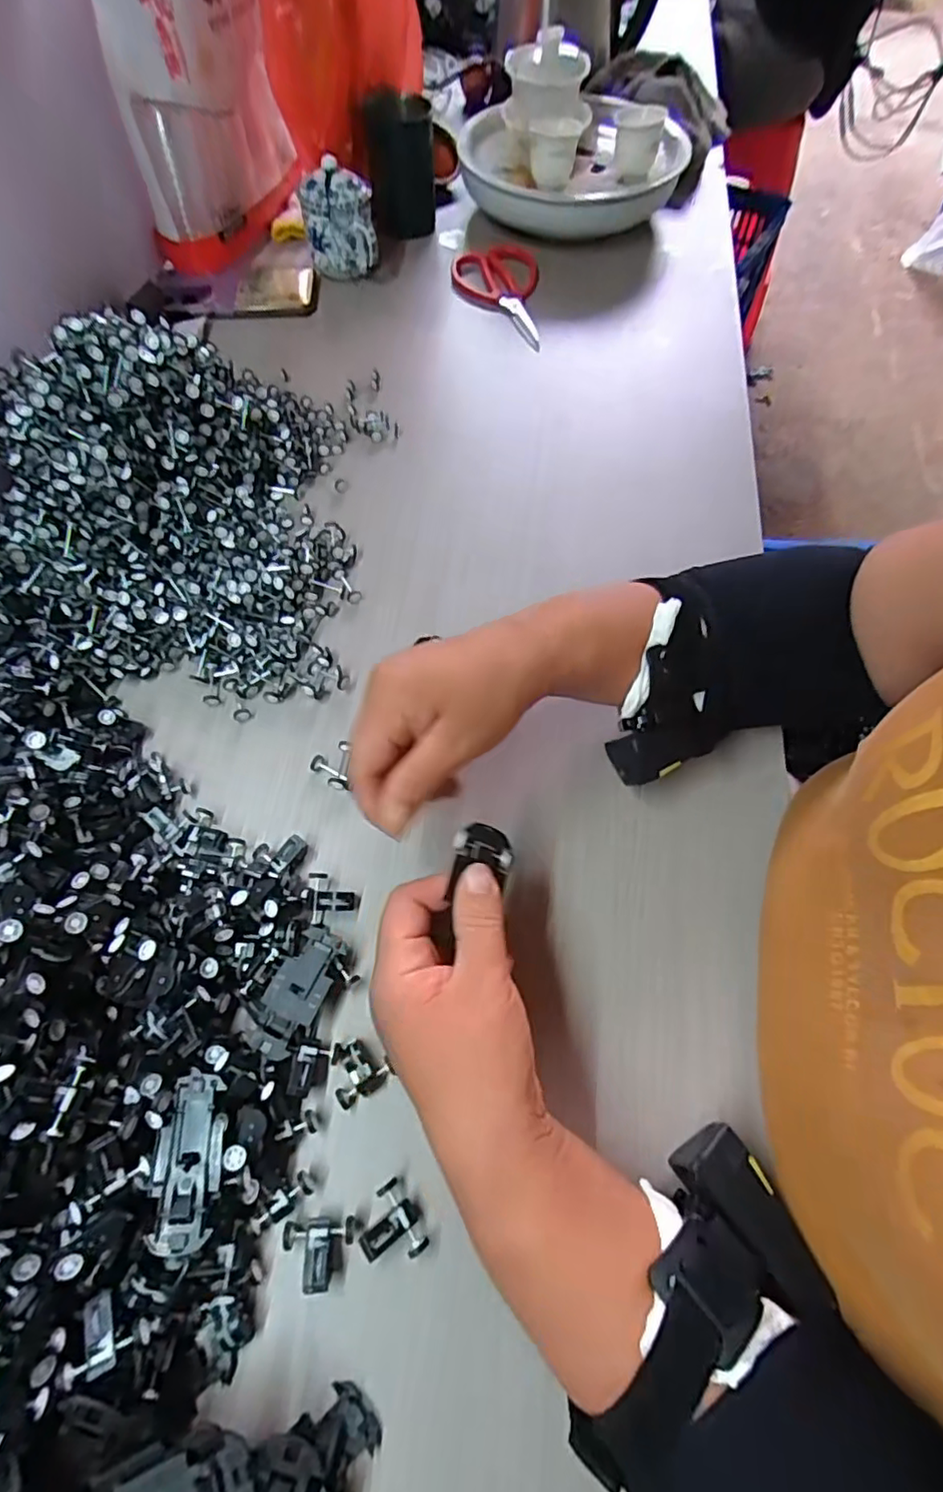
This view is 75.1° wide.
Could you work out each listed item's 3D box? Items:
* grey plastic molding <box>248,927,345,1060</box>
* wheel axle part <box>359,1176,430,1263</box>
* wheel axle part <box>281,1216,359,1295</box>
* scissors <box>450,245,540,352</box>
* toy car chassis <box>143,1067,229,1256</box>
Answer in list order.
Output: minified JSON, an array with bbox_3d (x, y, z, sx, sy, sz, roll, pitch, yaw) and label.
[{"bbox_3d":[-0.092,0.130,0.324,0.029,0.010,0.065,24,66,11],"label":"grey plastic molding"},{"bbox_3d":[-0.037,0.224,0.284,0.025,0.017,0.031,-39,70,-18],"label":"wheel axle part"},{"bbox_3d":[-0.069,0.230,0.278,0.033,0.013,0.024,-2,64,-1],"label":"wheel axle part"},{"bbox_3d":[0.029,-0.470,0.645,0.091,0.019,0.172,-4,64,-2],"label":"scissors"},{"bbox_3d":[-0.126,0.184,0.275,0.030,0.011,0.065,-1,64,-1],"label":"toy car chassis"}]

